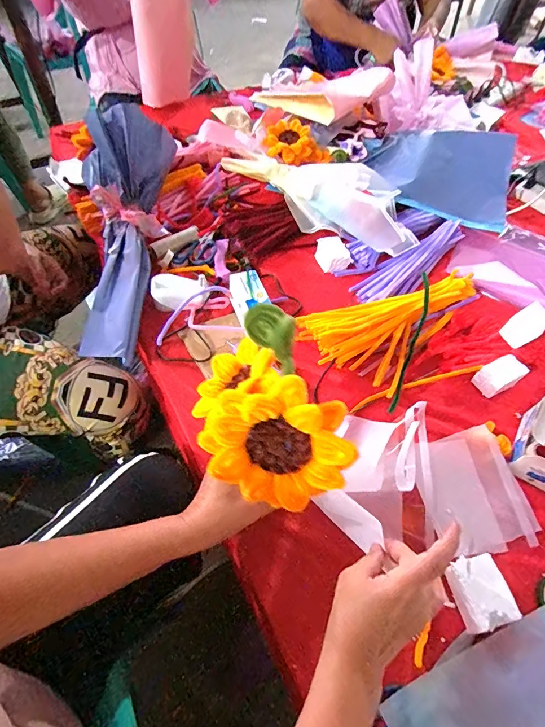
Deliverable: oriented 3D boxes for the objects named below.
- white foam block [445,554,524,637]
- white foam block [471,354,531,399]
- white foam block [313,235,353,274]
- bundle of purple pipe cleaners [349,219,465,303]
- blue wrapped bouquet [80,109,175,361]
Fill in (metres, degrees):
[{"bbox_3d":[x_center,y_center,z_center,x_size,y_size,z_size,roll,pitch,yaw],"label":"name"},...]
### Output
[{"bbox_3d":[0.229,0.254,0.417,0.053,0.031,0.066,-14,56,-12],"label":"white foam block"},{"bbox_3d":[0.350,0.022,0.584,0.070,0.046,0.042,-21,58,-16],"label":"white foam block"},{"bbox_3d":[0.116,-0.214,0.743,0.054,0.042,0.073,-18,57,-14],"label":"white foam block"},{"bbox_3d":[0.278,-0.194,0.731,0.301,0.037,0.084,-32,62,-22],"label":"bundle of purple pipe cleaners"},{"bbox_3d":[-0.256,-0.263,0.667,0.179,0.156,0.511,-11,56,-10],"label":"blue wrapped bouquet"}]

